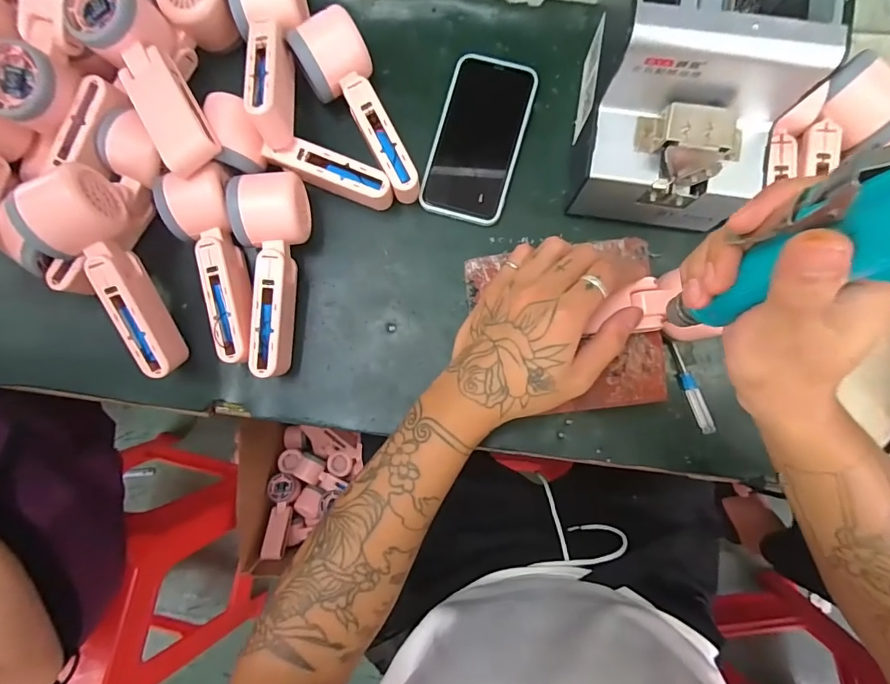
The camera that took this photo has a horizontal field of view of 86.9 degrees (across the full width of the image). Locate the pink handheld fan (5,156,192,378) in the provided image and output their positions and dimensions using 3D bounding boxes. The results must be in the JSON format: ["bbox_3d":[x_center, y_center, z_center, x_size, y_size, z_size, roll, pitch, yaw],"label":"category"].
[{"bbox_3d":[-0.268,-0.051,0.376,0.057,0.067,0.168,-17,114,1],"label":"pink handheld fan"}]

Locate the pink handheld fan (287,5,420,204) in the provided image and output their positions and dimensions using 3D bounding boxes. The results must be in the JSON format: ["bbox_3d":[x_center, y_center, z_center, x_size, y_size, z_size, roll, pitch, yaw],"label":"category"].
[{"bbox_3d":[-0.072,-0.193,0.398,0.057,0.057,0.153,-26,85,0],"label":"pink handheld fan"}]

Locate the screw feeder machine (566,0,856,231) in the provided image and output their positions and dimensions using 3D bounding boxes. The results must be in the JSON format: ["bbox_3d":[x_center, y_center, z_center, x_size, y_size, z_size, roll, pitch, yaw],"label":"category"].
[{"bbox_3d":[0.178,-0.191,0.343,0.124,0.150,0.172,12,86,3],"label":"screw feeder machine"}]

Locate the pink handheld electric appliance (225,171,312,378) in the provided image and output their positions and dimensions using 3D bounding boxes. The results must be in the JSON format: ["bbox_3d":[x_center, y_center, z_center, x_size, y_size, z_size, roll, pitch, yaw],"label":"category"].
[{"bbox_3d":[-0.144,-0.054,0.390,0.054,0.057,0.163,-1,86,2],"label":"pink handheld electric appliance"}]

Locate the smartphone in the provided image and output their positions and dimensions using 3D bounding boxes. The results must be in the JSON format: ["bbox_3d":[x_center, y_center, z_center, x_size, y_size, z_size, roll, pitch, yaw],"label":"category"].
[{"bbox_3d":[0.030,-0.178,0.416,0.073,0.013,0.142,16,86,3],"label":"smartphone"}]

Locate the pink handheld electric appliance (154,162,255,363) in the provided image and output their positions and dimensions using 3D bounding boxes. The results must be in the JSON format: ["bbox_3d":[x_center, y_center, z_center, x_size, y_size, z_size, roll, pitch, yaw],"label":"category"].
[{"bbox_3d":[-0.194,-0.059,0.392,0.061,0.057,0.155,-10,85,2],"label":"pink handheld electric appliance"}]

